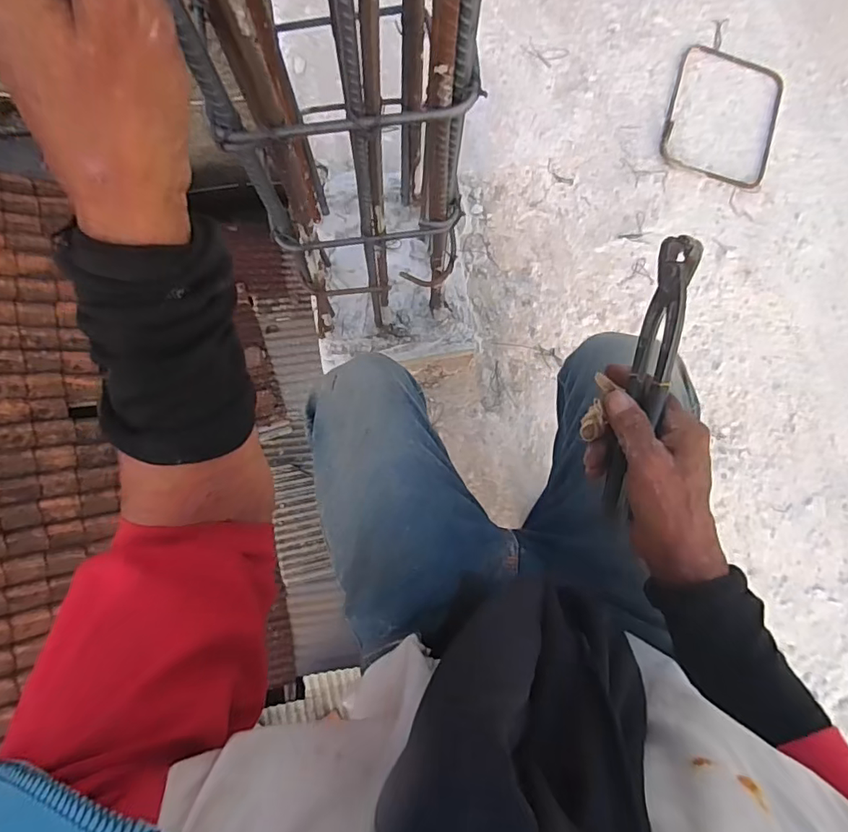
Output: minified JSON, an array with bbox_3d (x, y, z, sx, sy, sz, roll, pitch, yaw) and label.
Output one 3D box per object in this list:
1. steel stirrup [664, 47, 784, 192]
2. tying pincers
[{"bbox_3d":[0.503,-0.504,0.853,0.184,0.020,0.229,15,85,-1],"label":"steel stirrup"},{"bbox_3d":[0.174,-0.024,0.397,0.022,0.030,0.224,12,99,1],"label":"tying pincers"}]

